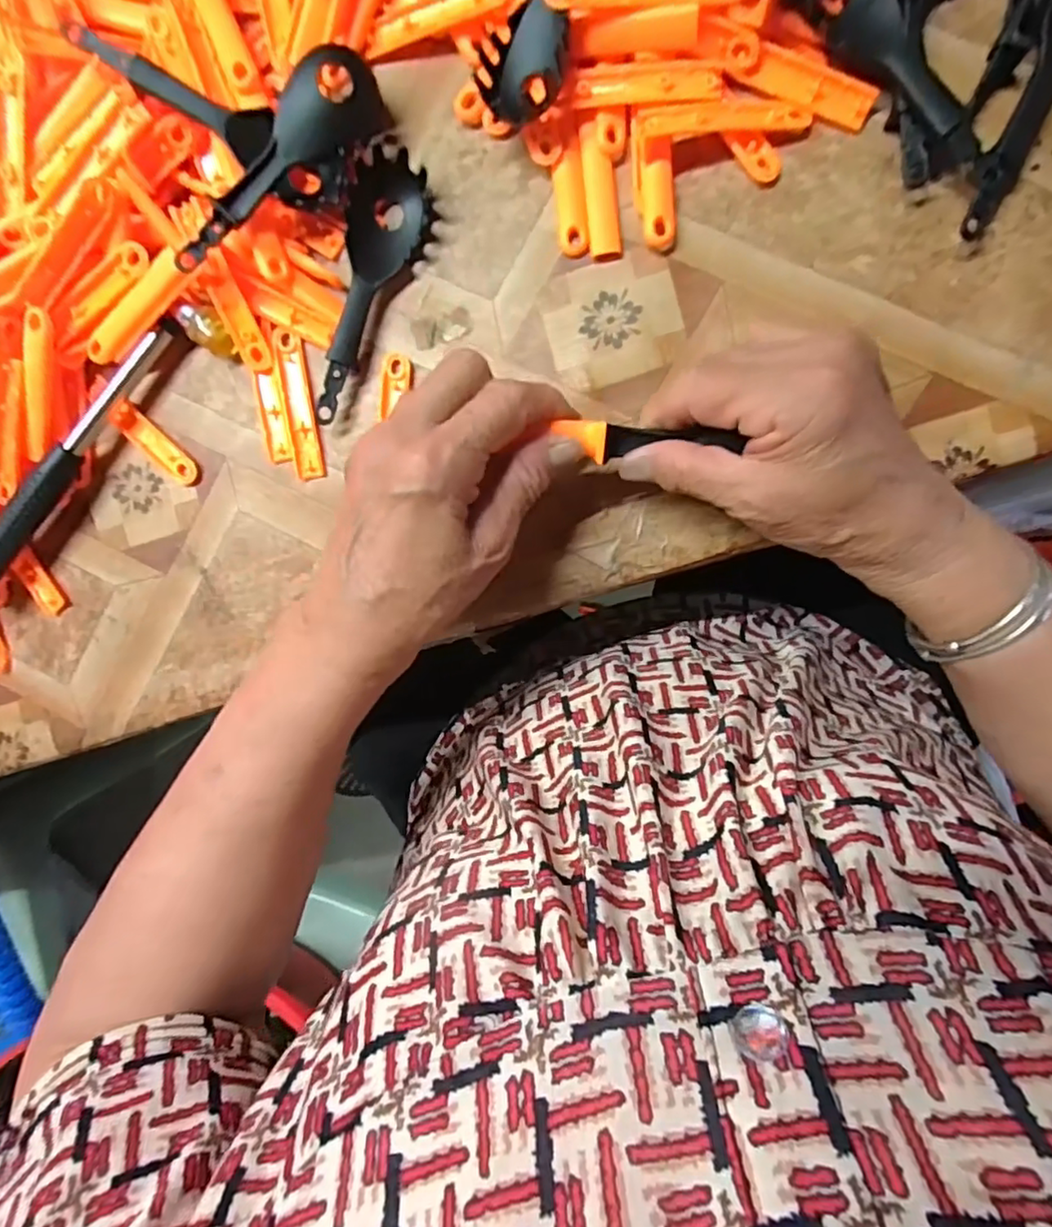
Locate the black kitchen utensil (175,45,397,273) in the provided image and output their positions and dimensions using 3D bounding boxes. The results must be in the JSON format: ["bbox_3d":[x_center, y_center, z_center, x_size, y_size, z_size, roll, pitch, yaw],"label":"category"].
[{"bbox_3d":[-0.115,-0.206,0.279,0.025,0.029,0.125,43,86,2],"label":"black kitchen utensil"}]

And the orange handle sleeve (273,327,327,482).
[{"bbox_3d":[-0.117,-0.107,0.311,0.016,0.004,0.075,-6,95,8],"label":"orange handle sleeve"}]

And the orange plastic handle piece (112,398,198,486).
[{"bbox_3d":[-0.198,-0.091,0.326,0.054,0.006,0.014,44,99,2],"label":"orange plastic handle piece"}]

